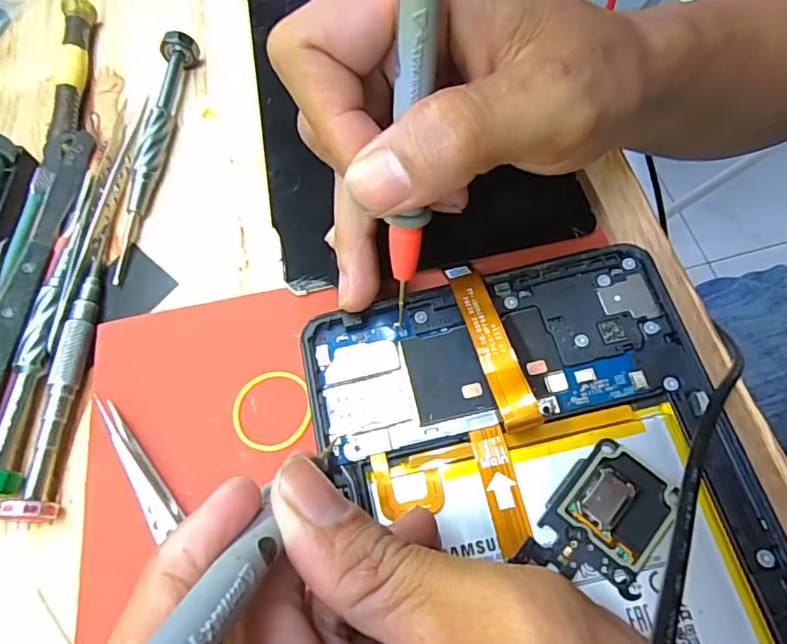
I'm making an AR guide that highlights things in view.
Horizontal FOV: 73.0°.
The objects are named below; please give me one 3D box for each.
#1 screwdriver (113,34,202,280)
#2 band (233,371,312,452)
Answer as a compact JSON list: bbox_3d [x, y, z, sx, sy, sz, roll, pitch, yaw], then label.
[{"bbox_3d":[-0.107,-0.077,0.234,0.014,0.018,0.124,2,66,7],"label":"screwdriver"},{"bbox_3d":[-0.041,0.029,0.180,0.026,0.004,0.027,-2,66,5],"label":"band"}]

